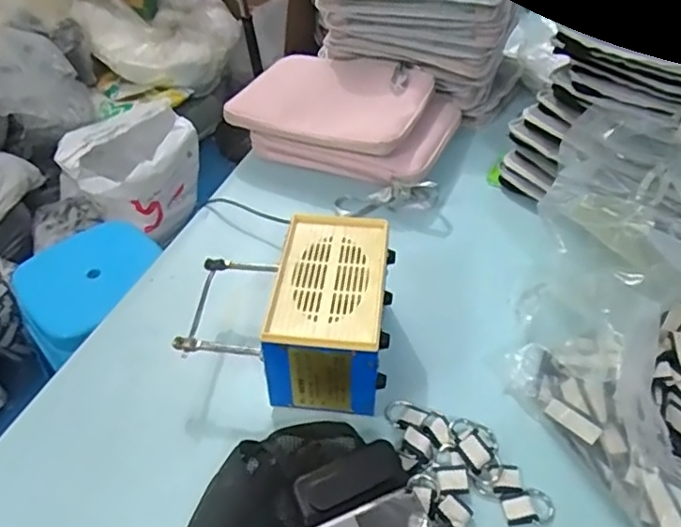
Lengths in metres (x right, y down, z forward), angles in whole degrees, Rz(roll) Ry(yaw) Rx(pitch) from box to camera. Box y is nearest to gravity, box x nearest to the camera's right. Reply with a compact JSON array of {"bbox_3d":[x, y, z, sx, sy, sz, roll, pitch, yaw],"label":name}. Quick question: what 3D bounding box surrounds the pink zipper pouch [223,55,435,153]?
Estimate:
[{"bbox_3d":[-0.015,-0.263,0.942,0.287,0.029,0.214,16,47,17],"label":"pink zipper pouch"}]

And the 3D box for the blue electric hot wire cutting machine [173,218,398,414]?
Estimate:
[{"bbox_3d":[-0.052,0.050,0.657,0.208,0.123,0.182,7,45,9],"label":"blue electric hot wire cutting machine"}]

